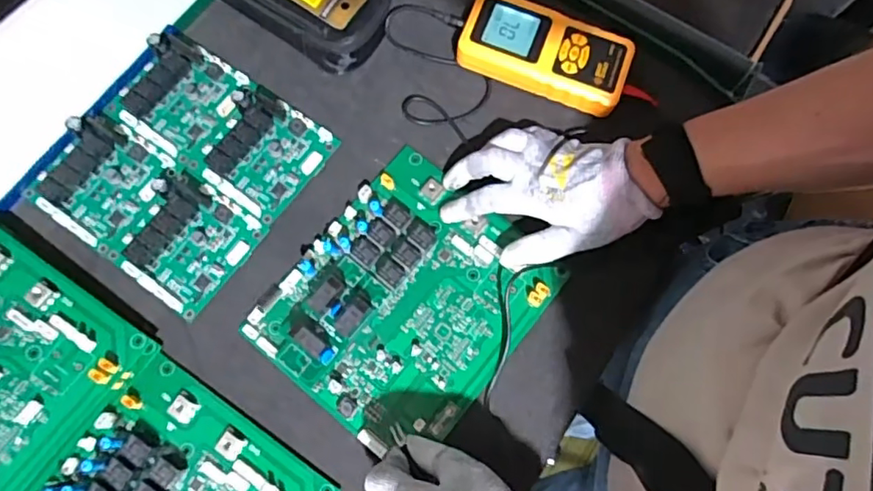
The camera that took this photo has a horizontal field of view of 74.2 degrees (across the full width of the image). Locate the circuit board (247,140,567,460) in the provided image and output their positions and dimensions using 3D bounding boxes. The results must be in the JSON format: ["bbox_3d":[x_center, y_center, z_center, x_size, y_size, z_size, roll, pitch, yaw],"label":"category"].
[{"bbox_3d":[-0.026,0.040,0.441,0.176,0.032,0.194,39,79,9],"label":"circuit board"}]

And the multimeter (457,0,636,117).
[{"bbox_3d":[0.094,-0.168,0.494,0.139,0.025,0.072,20,77,5],"label":"multimeter"}]

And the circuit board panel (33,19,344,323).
[{"bbox_3d":[-0.210,-0.069,0.475,0.187,0.022,0.190,34,78,8],"label":"circuit board panel"}]

